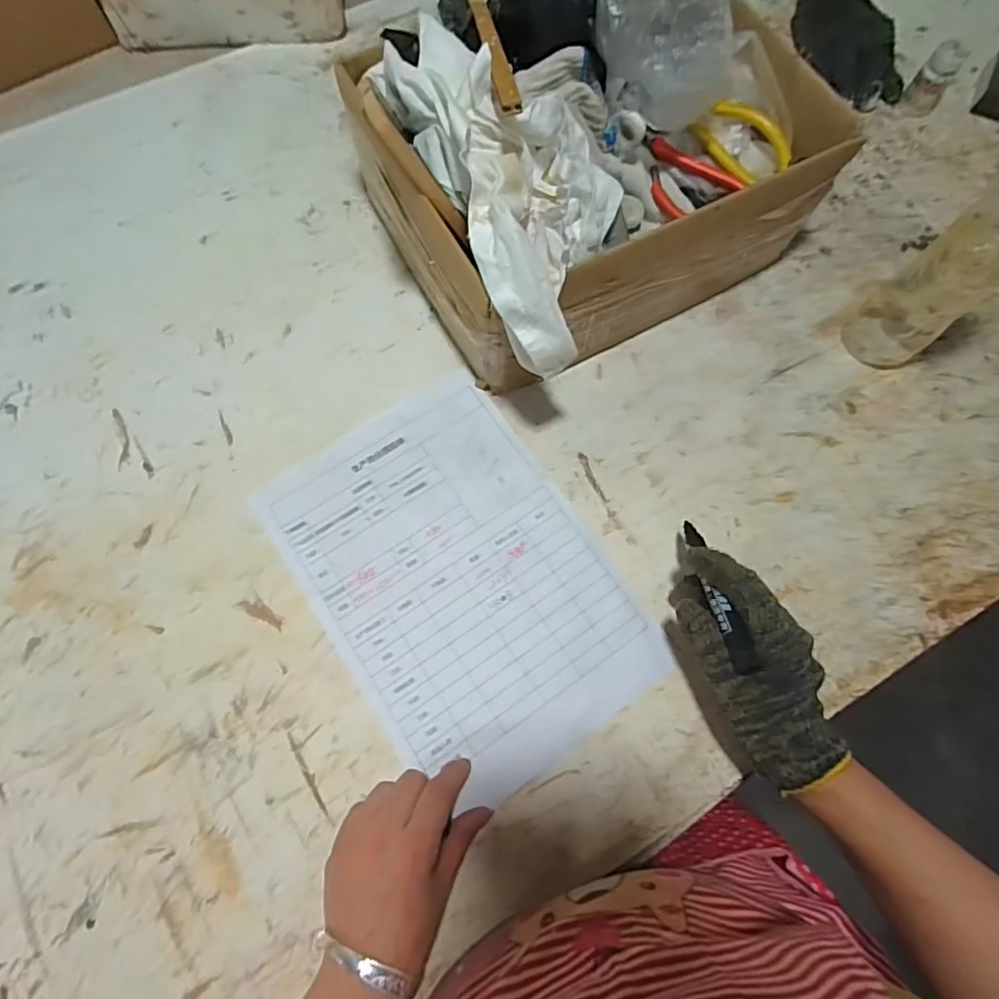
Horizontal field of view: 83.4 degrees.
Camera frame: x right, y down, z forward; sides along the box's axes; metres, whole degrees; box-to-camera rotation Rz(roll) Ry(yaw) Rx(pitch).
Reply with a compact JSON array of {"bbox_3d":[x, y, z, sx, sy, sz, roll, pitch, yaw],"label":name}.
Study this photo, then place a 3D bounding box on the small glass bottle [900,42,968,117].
[{"bbox_3d":[0.443,-0.429,0.571,0.032,0.053,0.035,31,75,7],"label":"small glass bottle"}]

